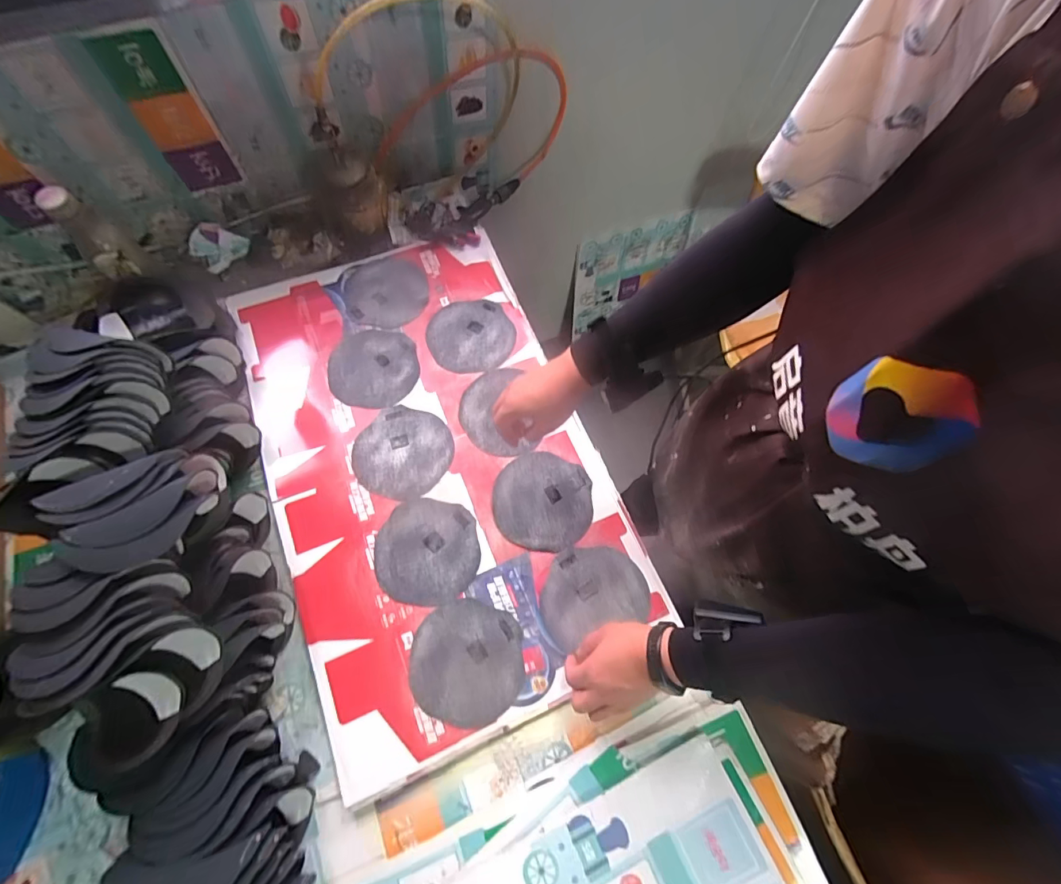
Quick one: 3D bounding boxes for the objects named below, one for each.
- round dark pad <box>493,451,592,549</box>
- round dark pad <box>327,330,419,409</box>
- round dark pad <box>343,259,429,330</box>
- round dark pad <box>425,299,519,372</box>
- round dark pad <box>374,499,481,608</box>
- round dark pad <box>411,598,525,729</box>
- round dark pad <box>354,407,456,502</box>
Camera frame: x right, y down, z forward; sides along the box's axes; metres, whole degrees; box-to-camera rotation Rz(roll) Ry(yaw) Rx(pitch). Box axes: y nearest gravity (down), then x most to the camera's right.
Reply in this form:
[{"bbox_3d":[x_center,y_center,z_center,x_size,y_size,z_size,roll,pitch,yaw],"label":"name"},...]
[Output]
[{"bbox_3d":[0.018,0.086,0.662,0.139,0.006,0.141,0,69,0],"label":"round dark pad"},{"bbox_3d":[-0.257,-0.123,0.736,0.139,0.011,0.143,0,69,0],"label":"round dark pad"},{"bbox_3d":[-0.257,-0.269,0.796,0.141,0.007,0.146,0,69,0],"label":"round dark pad"},{"bbox_3d":[-0.103,-0.183,0.765,0.141,0.012,0.143,0,69,0],"label":"round dark pad"},{"bbox_3d":[-0.146,0.154,0.630,0.141,0.007,0.141,10,70,4],"label":"round dark pad"},{"bbox_3d":[-0.083,0.284,0.584,0.139,0.008,0.140,10,70,4],"label":"round dark pad"},{"bbox_3d":[-0.194,0.015,0.683,0.139,0.007,0.143,0,69,0],"label":"round dark pad"}]

